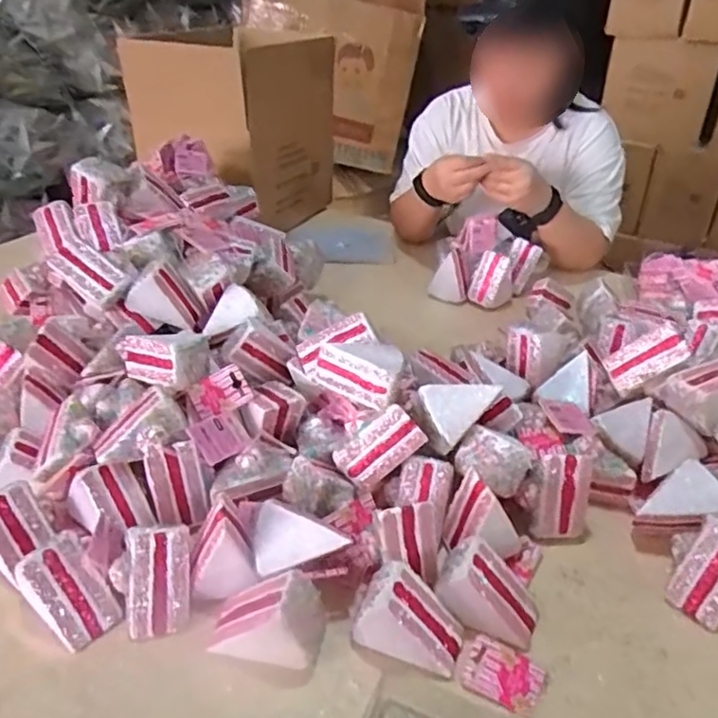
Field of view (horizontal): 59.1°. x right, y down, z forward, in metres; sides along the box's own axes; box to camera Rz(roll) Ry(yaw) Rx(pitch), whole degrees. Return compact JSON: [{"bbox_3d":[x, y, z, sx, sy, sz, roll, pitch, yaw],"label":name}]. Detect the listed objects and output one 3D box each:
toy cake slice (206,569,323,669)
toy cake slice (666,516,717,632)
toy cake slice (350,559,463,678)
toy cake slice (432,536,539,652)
[{"bbox_3d":[-0.076,0.213,0.528,0.095,0.061,0.060,4,32,3],"label":"toy cake slice"},{"bbox_3d":[0.321,0.194,0.572,0.070,0.058,0.053,-23,40,-34],"label":"toy cake slice"},{"bbox_3d":[0.045,0.215,0.527,0.083,0.055,0.057,16,35,20],"label":"toy cake slice"},{"bbox_3d":[0.115,0.201,0.553,0.089,0.056,0.059,14,34,18],"label":"toy cake slice"}]

